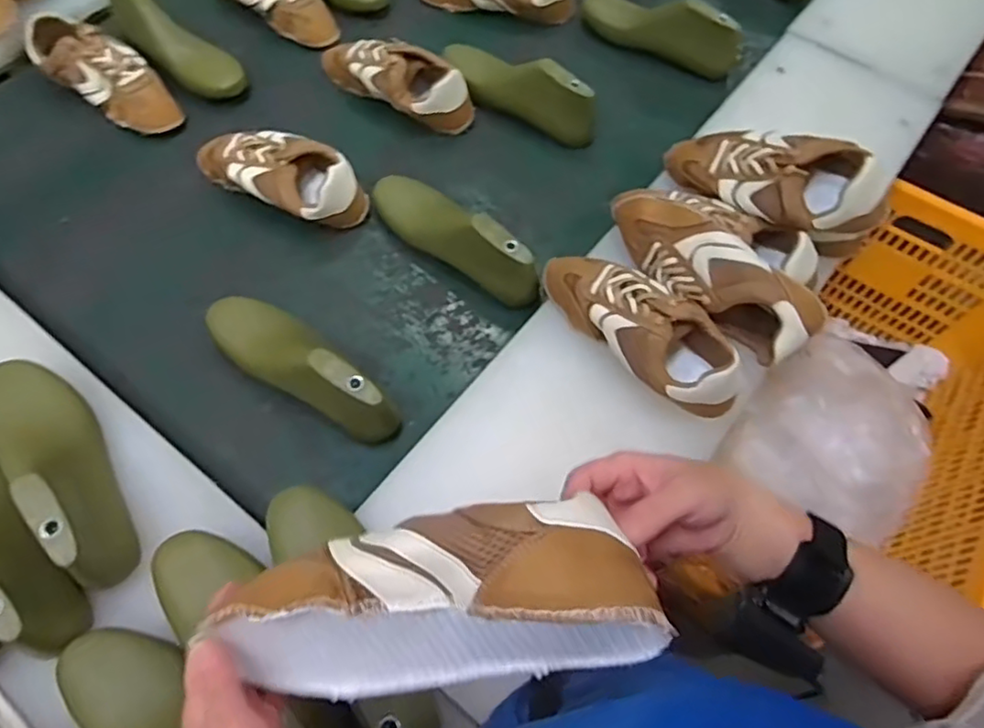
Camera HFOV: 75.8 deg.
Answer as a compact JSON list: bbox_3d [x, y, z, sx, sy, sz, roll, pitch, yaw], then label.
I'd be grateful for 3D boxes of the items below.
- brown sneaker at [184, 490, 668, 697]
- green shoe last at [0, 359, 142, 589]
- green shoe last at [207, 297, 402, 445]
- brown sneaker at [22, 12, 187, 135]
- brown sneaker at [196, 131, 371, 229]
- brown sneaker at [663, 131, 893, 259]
[{"bbox_3d":[-0.032,0.125,0.327,0.221,0.078,0.080,-17,64,15],"label":"brown sneaker"},{"bbox_3d":[-0.409,0.084,0.575,0.082,0.075,0.254,-40,72,-18],"label":"green shoe last"},{"bbox_3d":[-0.210,0.002,0.689,0.254,0.101,0.086,40,69,15],"label":"green shoe last"},{"bbox_3d":[-0.536,-0.402,0.892,0.232,0.086,0.093,31,67,12],"label":"brown sneaker"},{"bbox_3d":[-0.275,-0.246,0.817,0.246,0.072,0.097,24,66,9],"label":"brown sneaker"},{"bbox_3d":[0.314,-0.218,0.724,0.247,0.088,0.096,26,65,29],"label":"brown sneaker"}]

